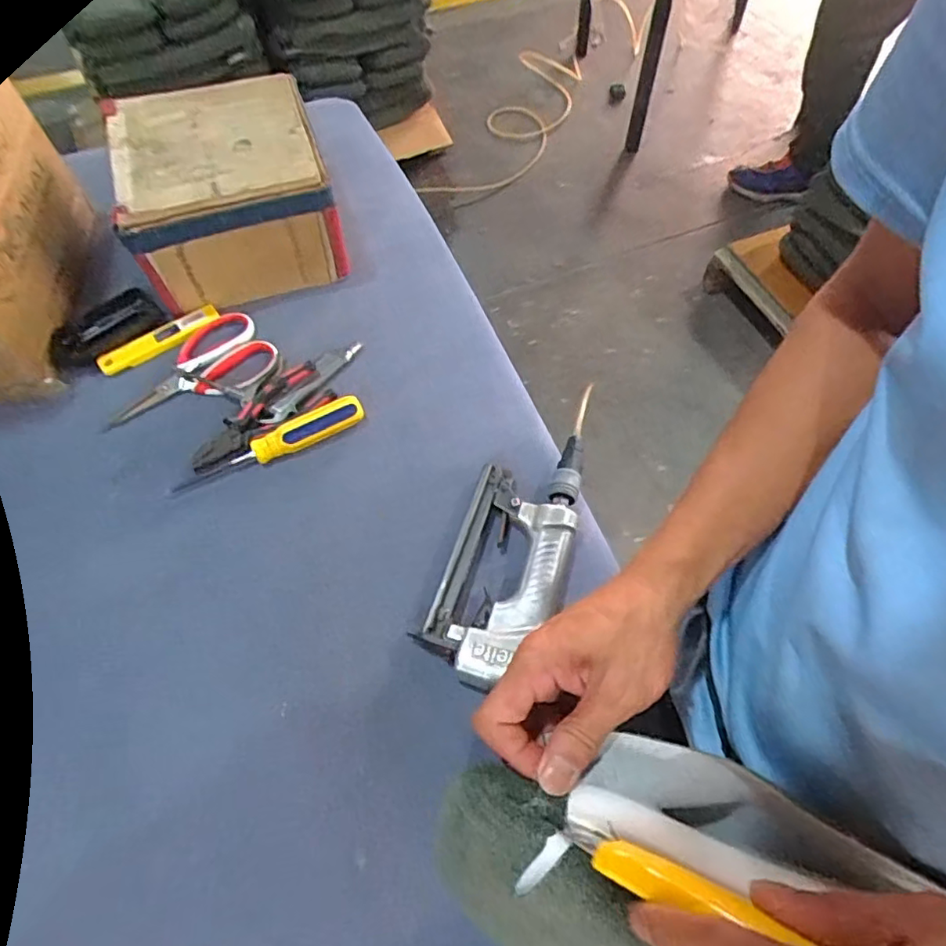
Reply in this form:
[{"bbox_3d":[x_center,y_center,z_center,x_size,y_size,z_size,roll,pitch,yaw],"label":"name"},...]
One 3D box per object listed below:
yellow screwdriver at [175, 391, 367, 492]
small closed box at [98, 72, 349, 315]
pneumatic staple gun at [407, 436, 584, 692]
[{"bbox_3d":[-0.200,-0.028,0.592,0.192,0.027,0.031,-26,64,-14],"label":"yellow screwdriver"},{"bbox_3d":[-0.277,-0.317,0.689,0.212,0.134,0.203,-17,62,-10],"label":"small closed box"},{"bbox_3d":[0.033,0.065,0.536,0.114,0.041,0.249,18,62,9],"label":"pneumatic staple gun"}]

